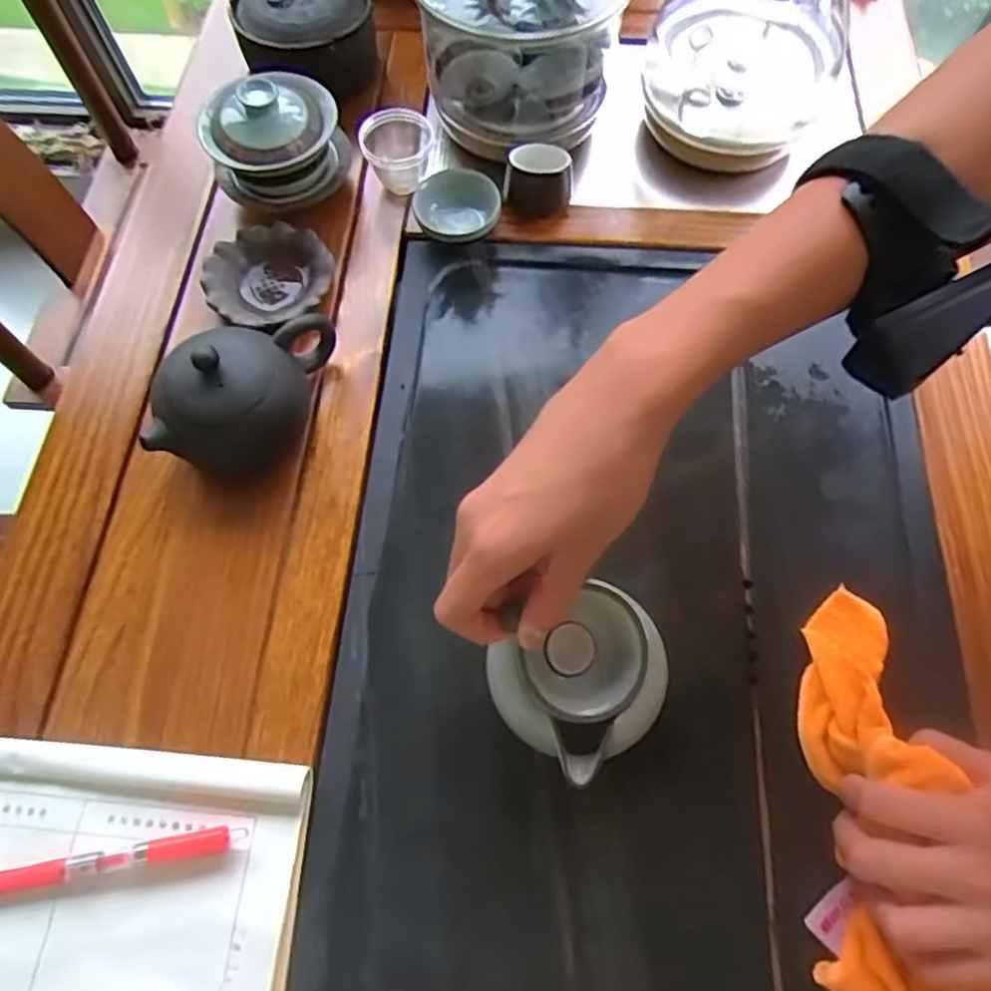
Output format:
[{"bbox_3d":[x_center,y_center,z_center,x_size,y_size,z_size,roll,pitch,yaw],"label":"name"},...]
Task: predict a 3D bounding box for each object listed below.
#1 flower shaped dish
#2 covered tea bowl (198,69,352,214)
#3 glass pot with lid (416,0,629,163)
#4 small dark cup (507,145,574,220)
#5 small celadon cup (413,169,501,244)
[{"bbox_3d":[-0.165,-0.159,0.499,0.087,0.018,0.085,1,65,-1],"label":"flower shaped dish"},{"bbox_3d":[-0.161,-0.266,0.501,0.097,0.063,0.083,-17,67,-9],"label":"covered tea bowl"},{"bbox_3d":[0.017,-0.359,0.519,0.151,0.147,0.146,1,65,-1],"label":"glass pot with lid"},{"bbox_3d":[0.032,-0.248,0.529,0.046,0.042,0.043,1,65,-1],"label":"small dark cup"},{"bbox_3d":[-0.028,-0.211,0.515,0.058,0.037,0.057,1,65,-1],"label":"small celadon cup"}]

